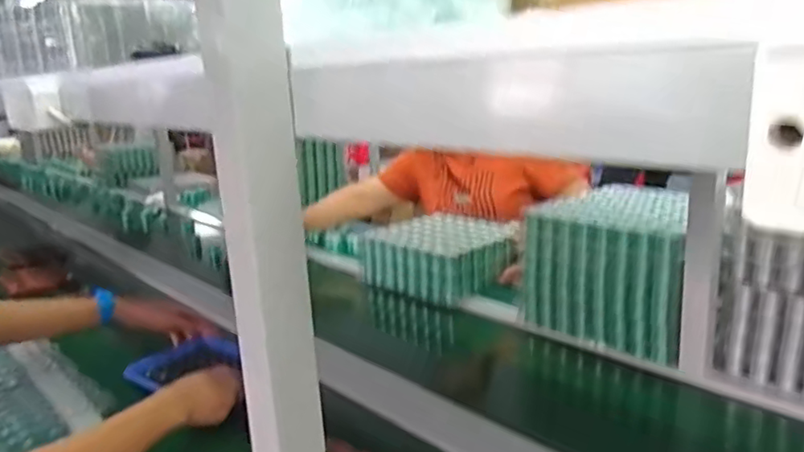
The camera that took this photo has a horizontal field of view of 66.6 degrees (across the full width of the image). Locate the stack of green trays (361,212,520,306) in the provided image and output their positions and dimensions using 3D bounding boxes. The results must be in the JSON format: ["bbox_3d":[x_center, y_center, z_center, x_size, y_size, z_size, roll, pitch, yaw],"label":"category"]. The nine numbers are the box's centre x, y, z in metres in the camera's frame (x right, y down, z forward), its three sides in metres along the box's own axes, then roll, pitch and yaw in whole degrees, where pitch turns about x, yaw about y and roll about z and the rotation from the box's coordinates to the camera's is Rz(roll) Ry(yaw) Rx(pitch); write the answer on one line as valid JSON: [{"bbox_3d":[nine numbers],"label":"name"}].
[{"bbox_3d":[0.102,0.067,1.461,0.300,0.115,0.296,13,22,41],"label":"stack of green trays"}]

